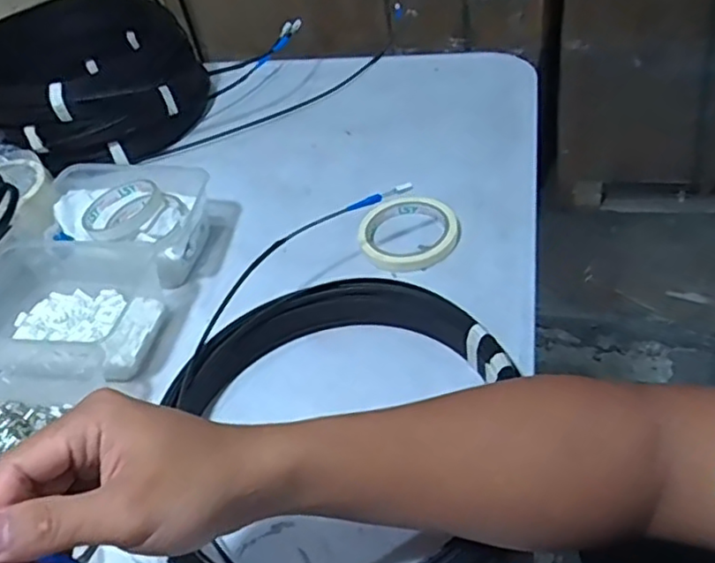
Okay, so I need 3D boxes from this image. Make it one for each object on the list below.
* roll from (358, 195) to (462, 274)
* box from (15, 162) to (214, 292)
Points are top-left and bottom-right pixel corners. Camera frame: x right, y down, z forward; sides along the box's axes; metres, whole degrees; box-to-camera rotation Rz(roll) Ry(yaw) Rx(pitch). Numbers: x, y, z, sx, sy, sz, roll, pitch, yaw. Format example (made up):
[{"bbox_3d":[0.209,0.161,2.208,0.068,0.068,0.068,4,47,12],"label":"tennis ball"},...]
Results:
[{"bbox_3d":[0.052,-0.049,0.648,0.098,0.022,0.100,-6,44,5],"label":"roll"},{"bbox_3d":[-0.251,-0.068,0.680,0.184,0.051,0.123,4,47,18],"label":"box"}]

